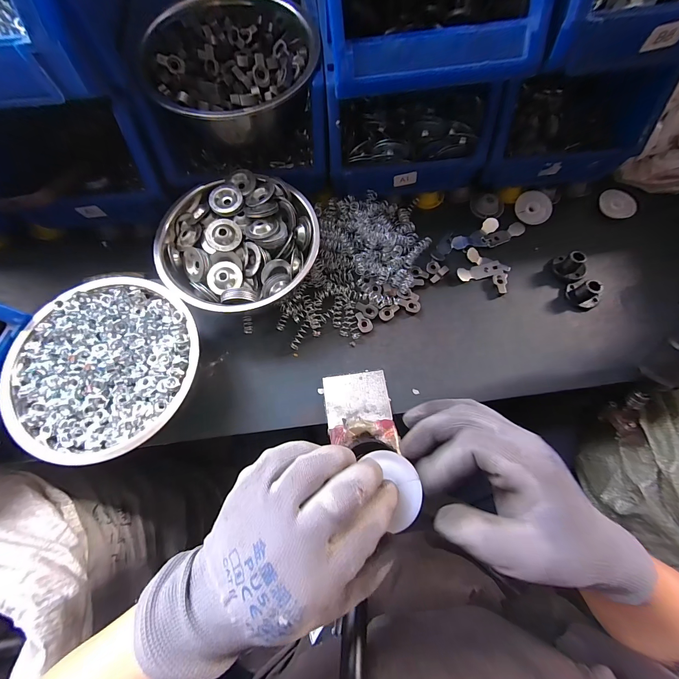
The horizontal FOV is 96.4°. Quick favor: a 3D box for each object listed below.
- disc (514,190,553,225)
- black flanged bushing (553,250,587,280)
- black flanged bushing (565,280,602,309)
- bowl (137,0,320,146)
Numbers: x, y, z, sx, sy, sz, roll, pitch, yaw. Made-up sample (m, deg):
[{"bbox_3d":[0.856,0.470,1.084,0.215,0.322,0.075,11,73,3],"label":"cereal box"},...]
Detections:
[{"bbox_3d":[0.282,-0.190,0.443,0.050,0.010,0.049,41,90,9],"label":"disc"},{"bbox_3d":[0.310,-0.099,0.403,0.029,0.030,0.039,-38,76,-11],"label":"black flanged bushing"},{"bbox_3d":[0.320,-0.060,0.393,0.032,0.023,0.038,-29,74,-9],"label":"black flanged bushing"},{"bbox_3d":[-0.123,-0.318,0.359,0.184,0.081,0.169,0,72,0],"label":"bowl"}]

